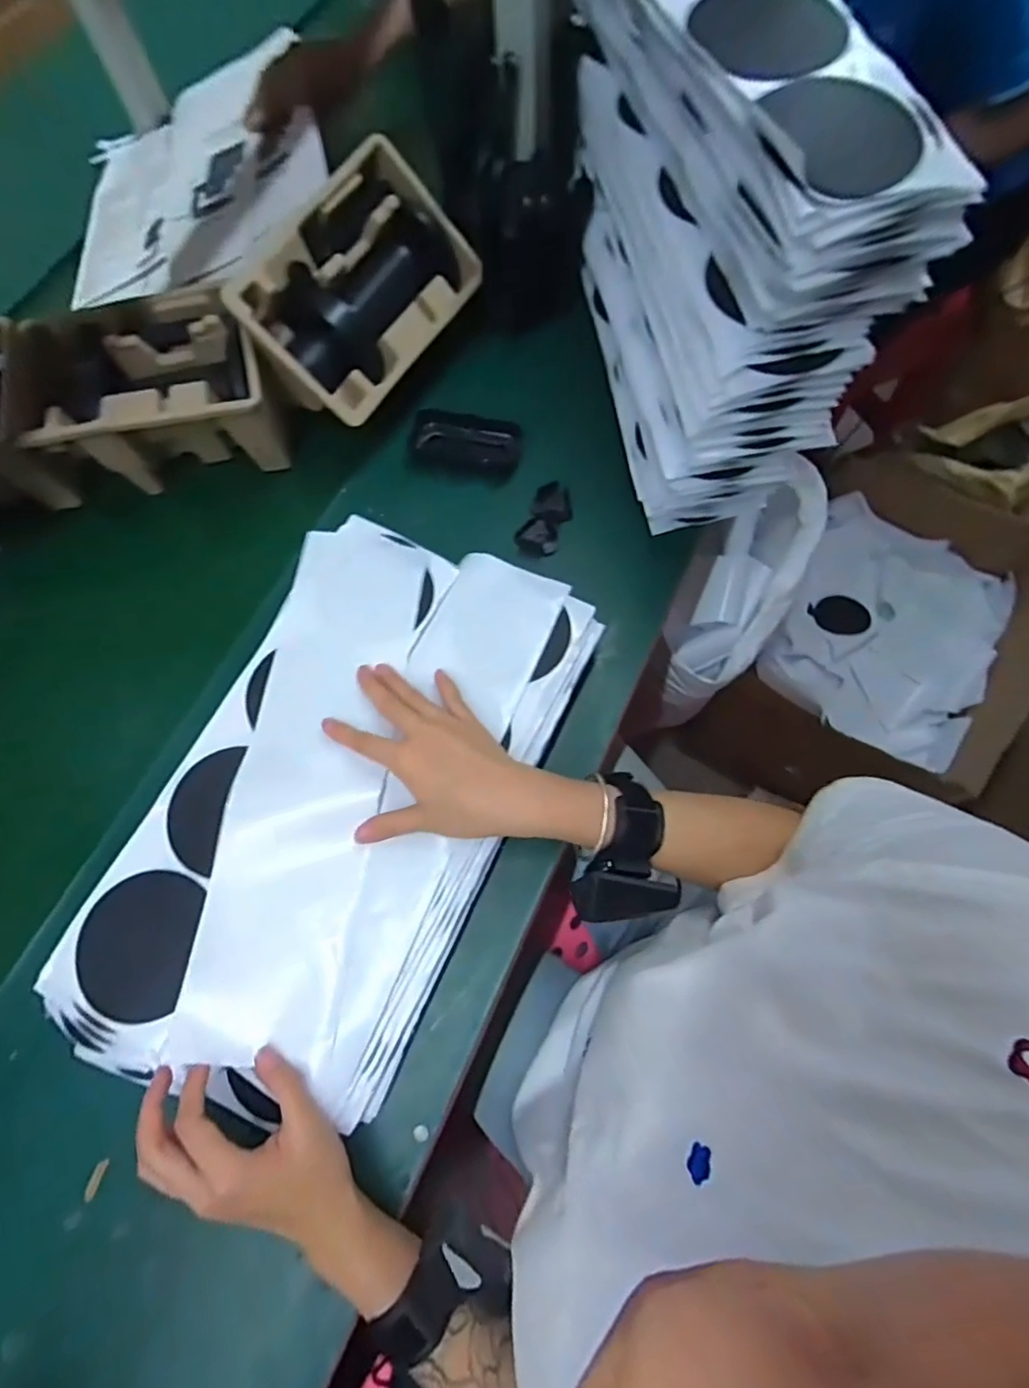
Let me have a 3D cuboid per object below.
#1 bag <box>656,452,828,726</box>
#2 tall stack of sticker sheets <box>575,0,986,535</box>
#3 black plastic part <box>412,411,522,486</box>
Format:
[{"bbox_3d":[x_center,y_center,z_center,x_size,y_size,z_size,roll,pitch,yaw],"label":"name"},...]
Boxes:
[{"bbox_3d":[0.315,-0.146,0.850,0.131,0.174,0.336,26,72,10],"label":"bag"},{"bbox_3d":[0.151,-0.391,0.491,0.136,0.262,0.402,-11,70,-3],"label":"tall stack of sticker sheets"},{"bbox_3d":[-0.050,-0.250,0.600,0.111,0.016,0.063,15,71,6],"label":"black plastic part"}]

